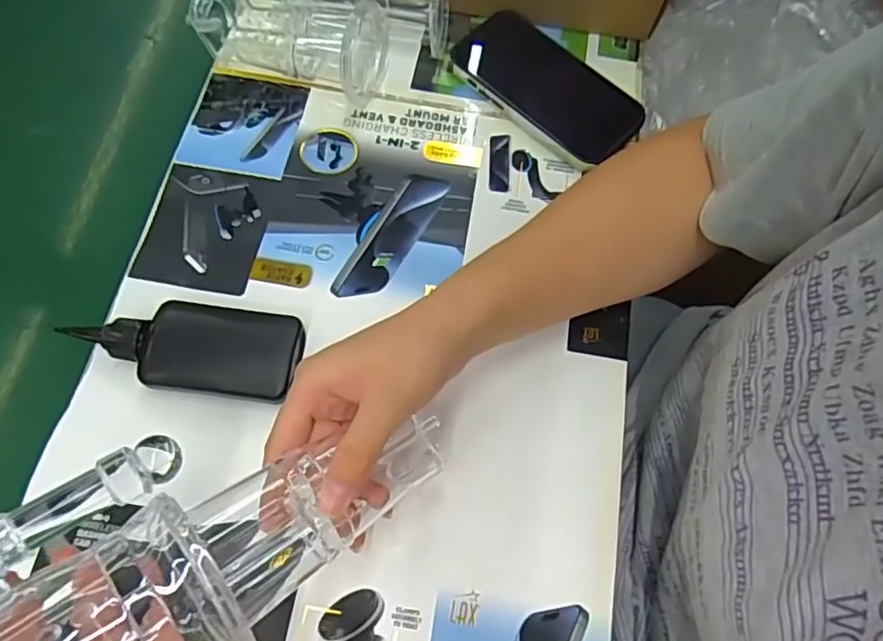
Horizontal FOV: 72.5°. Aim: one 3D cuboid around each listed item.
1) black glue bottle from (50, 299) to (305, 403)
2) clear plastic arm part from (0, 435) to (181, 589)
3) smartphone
[{"bbox_3d":[-0.157,0.017,0.375,0.135,0.021,0.056,7,67,1],"label":"black glue bottle"},{"bbox_3d":[-0.153,0.078,0.245,0.094,0.014,0.022,-30,70,-35],"label":"clear plastic arm part"},{"bbox_3d":[0.080,-0.187,0.475,0.158,0.013,0.083,42,72,15],"label":"smartphone"}]

